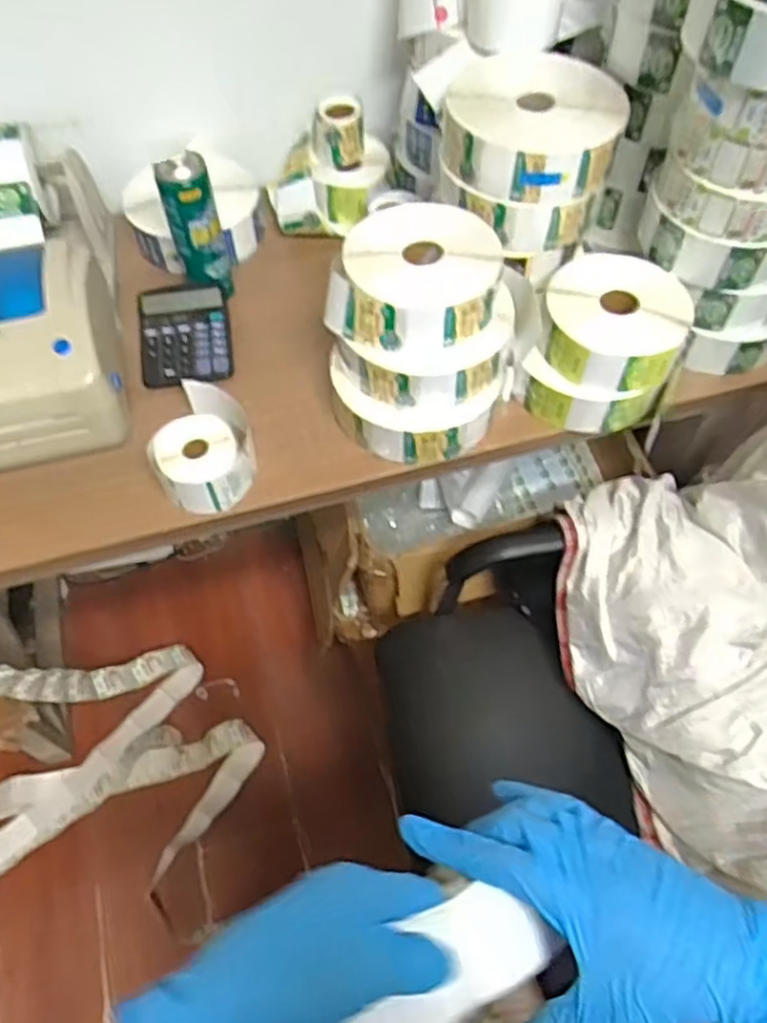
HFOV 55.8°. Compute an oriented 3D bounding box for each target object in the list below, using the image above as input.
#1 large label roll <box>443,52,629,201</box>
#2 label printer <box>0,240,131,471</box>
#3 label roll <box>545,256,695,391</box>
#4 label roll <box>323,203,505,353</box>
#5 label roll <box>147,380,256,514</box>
[{"bbox_3d":[0.173,-0.446,0.836,0.198,0.060,0.201,0,59,0],"label":"large label roll"},{"bbox_3d":[-0.411,-0.179,0.839,0.194,0.155,0.222,-15,60,-8],"label":"label printer"},{"bbox_3d":[0.267,-0.224,0.840,0.155,0.062,0.160,0,59,0],"label":"label roll"},{"bbox_3d":[0.040,-0.255,0.793,0.175,0.054,0.173,0,59,0],"label":"label roll"},{"bbox_3d":[-0.202,-0.070,0.835,0.113,0.075,0.141,16,60,10],"label":"label roll"}]

